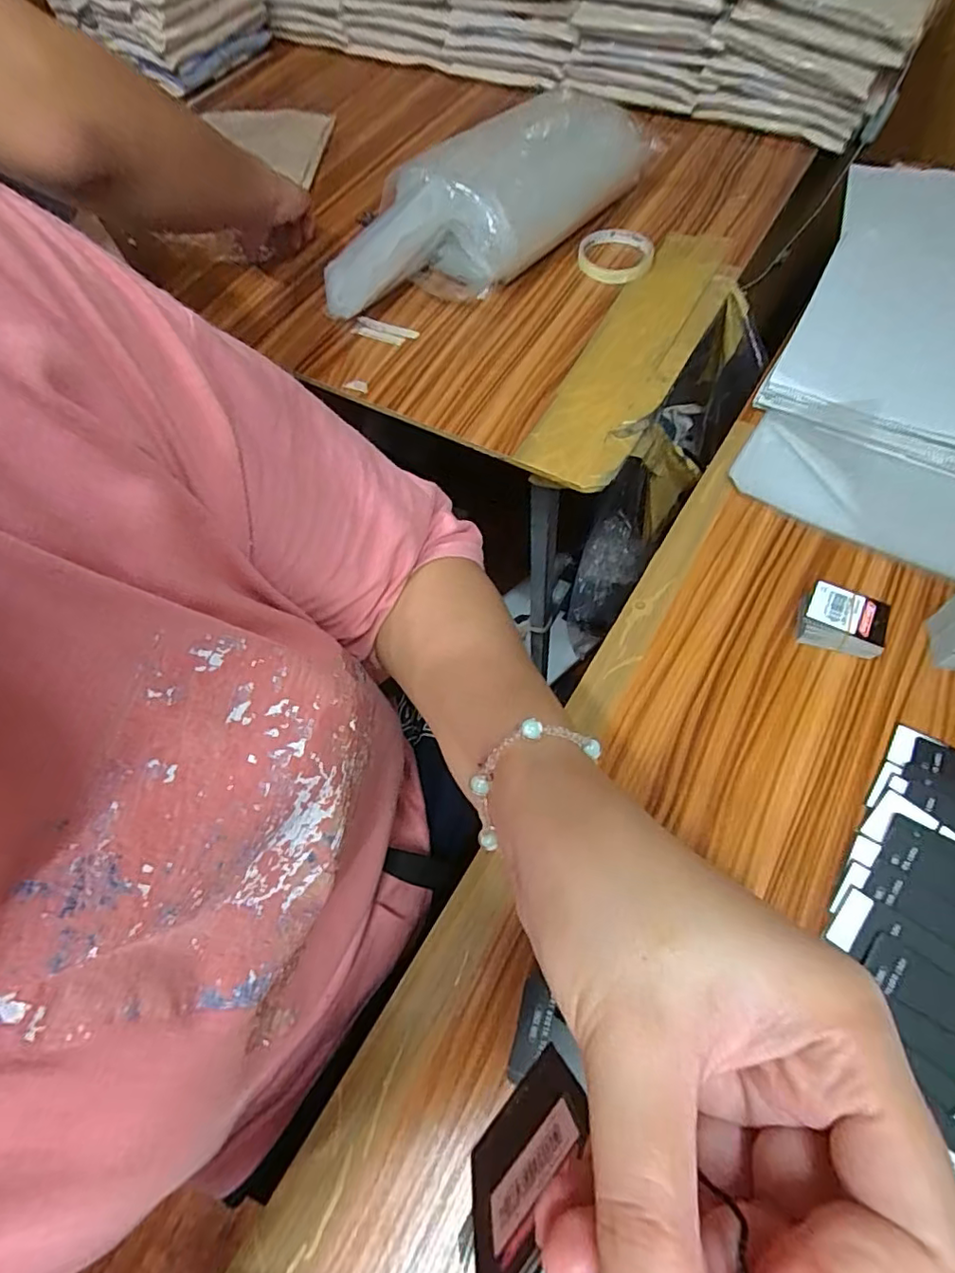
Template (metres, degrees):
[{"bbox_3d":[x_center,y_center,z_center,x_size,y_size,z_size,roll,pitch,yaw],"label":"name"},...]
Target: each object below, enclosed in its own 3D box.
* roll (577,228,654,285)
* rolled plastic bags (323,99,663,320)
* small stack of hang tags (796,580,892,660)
[{"bbox_3d":[0.156,-0.430,0.636,0.081,0.020,0.085,-2,62,3],"label":"roll"},{"bbox_3d":[0.009,-0.477,0.620,0.147,0.109,0.400,39,71,21],"label":"rolled plastic bags"},{"bbox_3d":[0.265,-0.010,0.408,0.052,0.026,0.040,17,65,12],"label":"small stack of hang tags"}]

